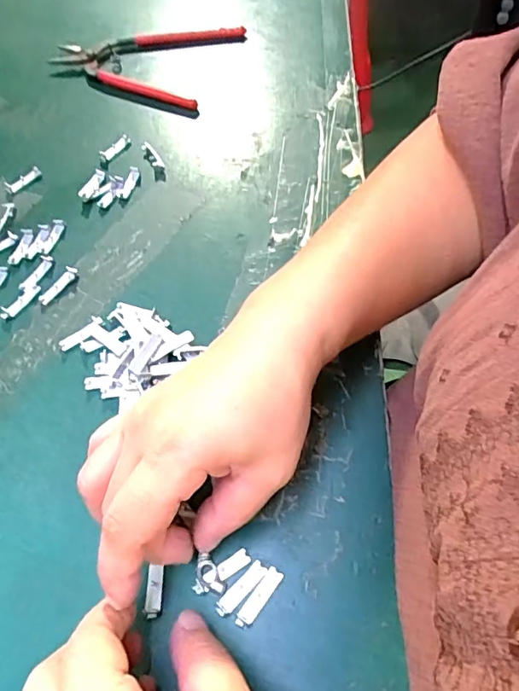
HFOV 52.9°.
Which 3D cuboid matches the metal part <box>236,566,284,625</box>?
[{"bbox_3d":[0.000,0.116,0.240,0.008,0.004,0.029,32,68,20],"label":"metal part"}]

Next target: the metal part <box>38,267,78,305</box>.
[{"bbox_3d":[-0.130,-0.039,0.337,0.008,0.005,0.030,28,66,18],"label":"metal part"}]

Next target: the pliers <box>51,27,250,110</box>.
[{"bbox_3d":[-0.101,-0.257,0.456,0.150,0.010,0.103,20,64,15],"label":"pliers"}]

